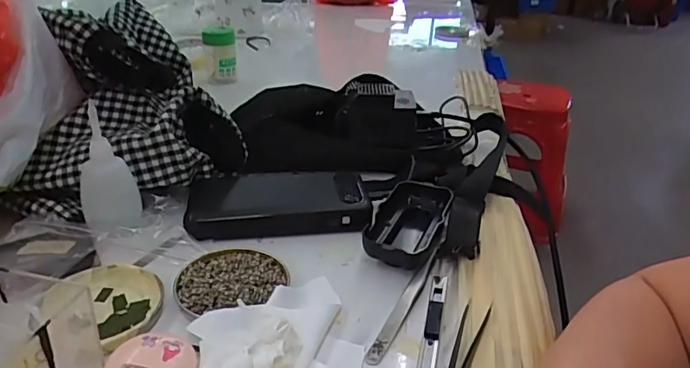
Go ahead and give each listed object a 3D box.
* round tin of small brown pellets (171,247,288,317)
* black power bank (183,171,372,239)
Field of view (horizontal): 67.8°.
[{"bbox_3d":[-0.082,0.068,0.372,0.077,0.009,0.065,-5,30,-14],"label":"round tin of small brown pellets"},{"bbox_3d":[-0.060,0.011,0.464,0.153,0.024,0.083,-2,29,-9],"label":"black power bank"}]

